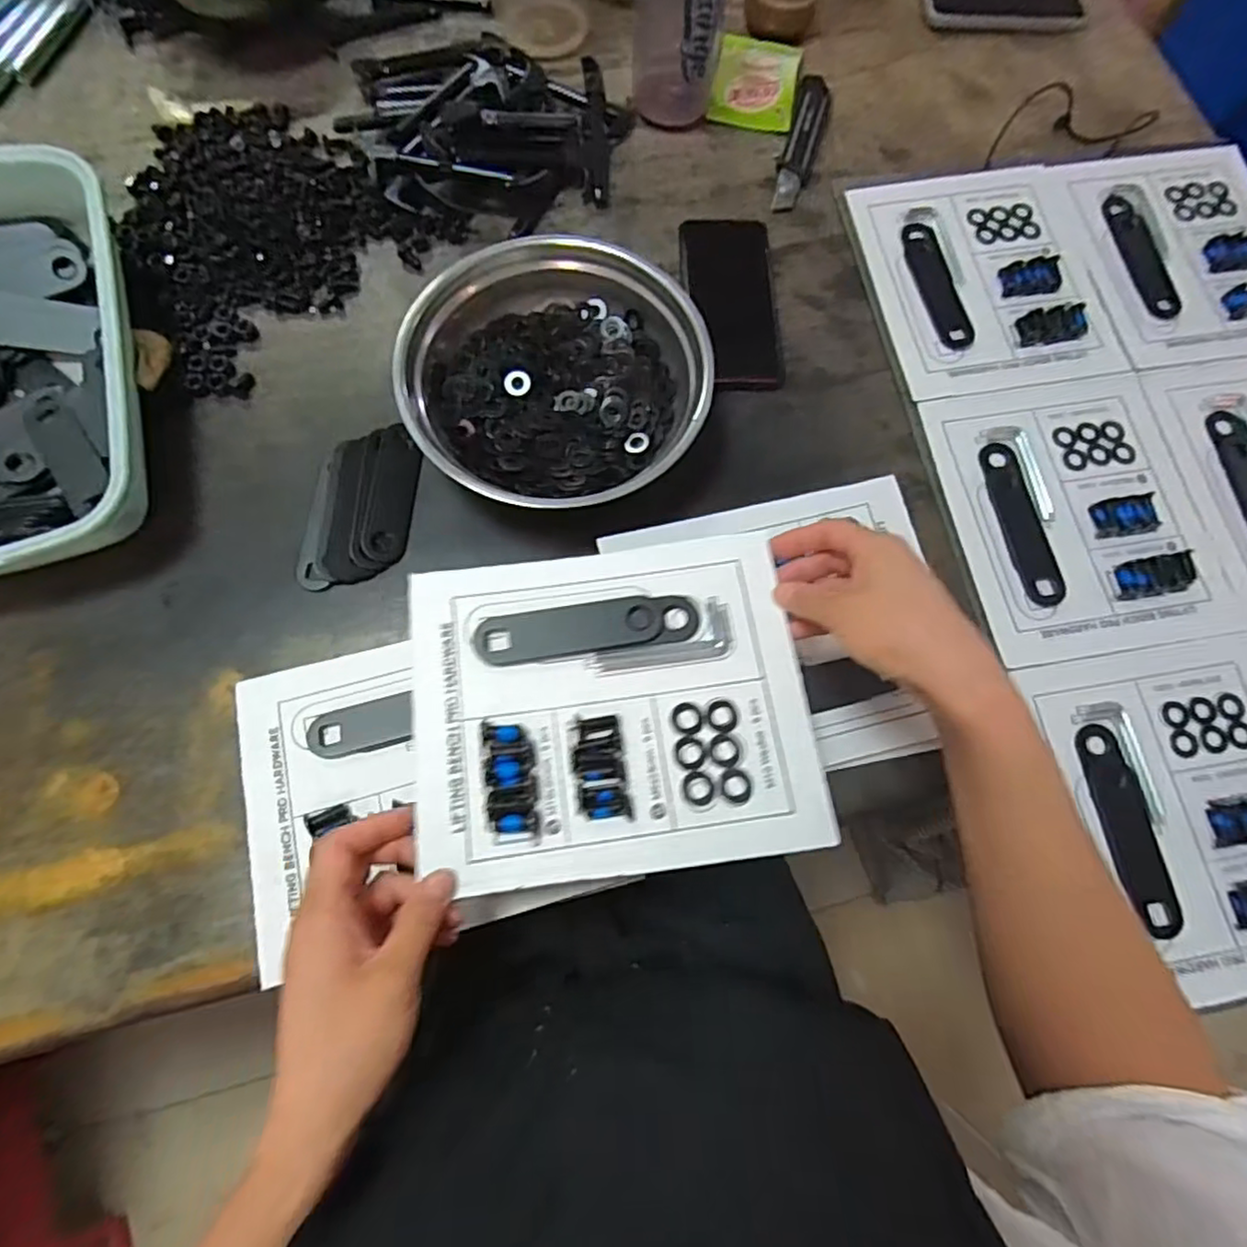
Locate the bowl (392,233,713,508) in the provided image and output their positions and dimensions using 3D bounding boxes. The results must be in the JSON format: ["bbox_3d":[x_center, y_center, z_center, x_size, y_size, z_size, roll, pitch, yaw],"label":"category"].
[{"bbox_3d":[-0.054,-0.182,0.484,0.206,0.074,0.197,1,74,-2],"label":"bowl"}]

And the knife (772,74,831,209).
[{"bbox_3d":[0.165,-0.449,0.605,0.032,0.012,0.155,17,74,3],"label":"knife"}]

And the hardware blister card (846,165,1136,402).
[{"bbox_3d":[0.312,-0.299,0.559,0.187,0.014,0.216,-9,74,-5],"label":"hardware blister card"}]

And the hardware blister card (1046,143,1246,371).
[{"bbox_3d":[0.498,-0.335,0.576,0.190,0.011,0.227,-10,74,-5],"label":"hardware blister card"}]

